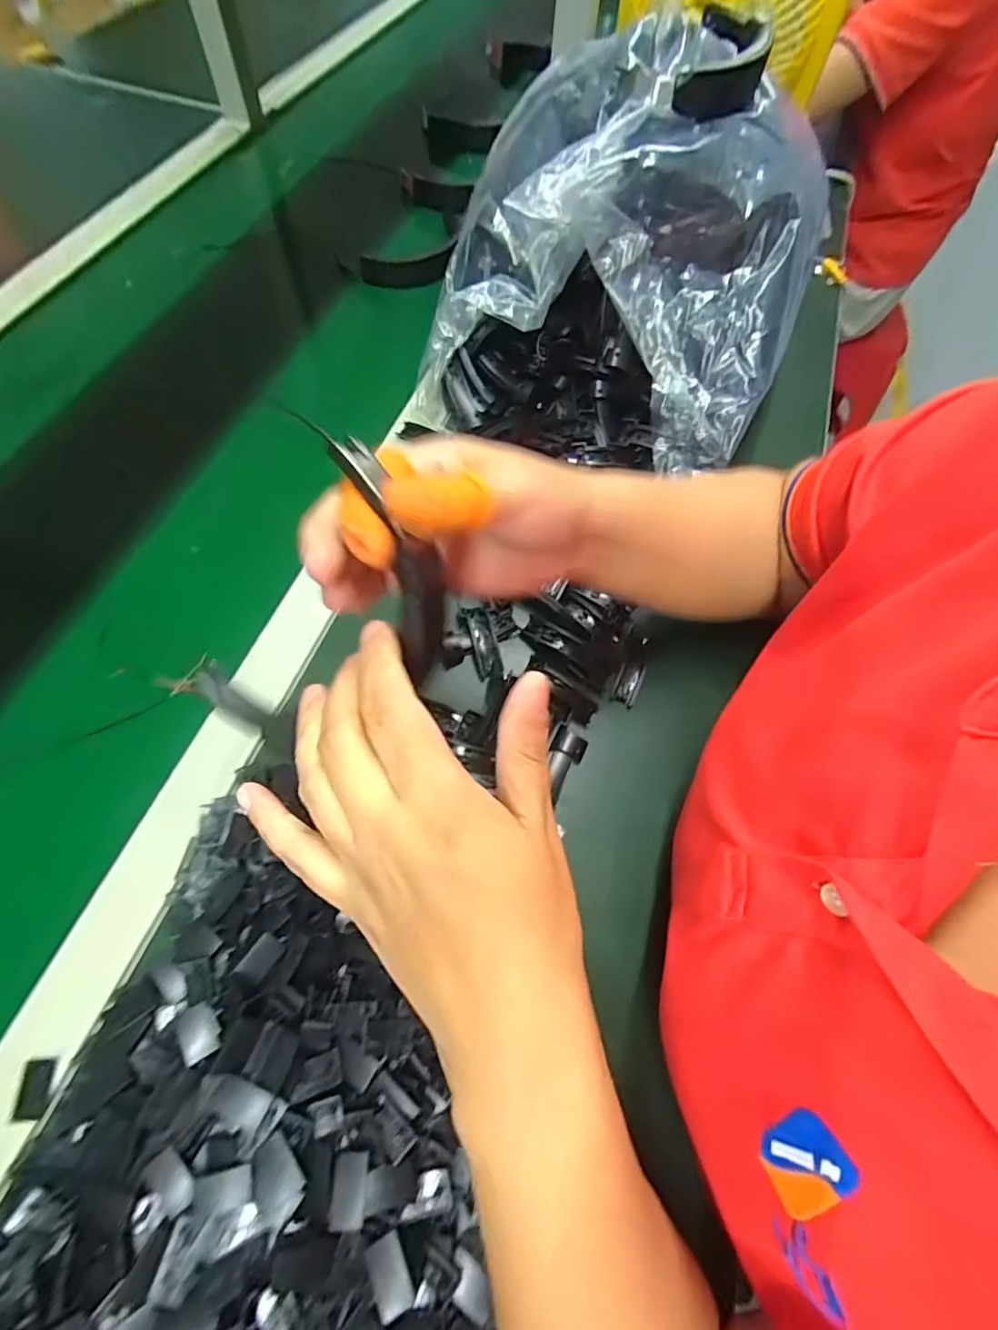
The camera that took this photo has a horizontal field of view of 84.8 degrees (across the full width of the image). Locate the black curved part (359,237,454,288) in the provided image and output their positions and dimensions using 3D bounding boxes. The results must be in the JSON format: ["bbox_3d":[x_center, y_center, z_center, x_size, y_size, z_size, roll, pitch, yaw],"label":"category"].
[{"bbox_3d":[-0.099,-0.429,0.591,0.107,0.027,0.021,1,62,12],"label":"black curved part"}]

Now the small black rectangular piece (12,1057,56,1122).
[{"bbox_3d":[-0.236,0.216,0.278,0.015,0.004,0.026,-5,64,-6],"label":"small black rectangular piece"}]

